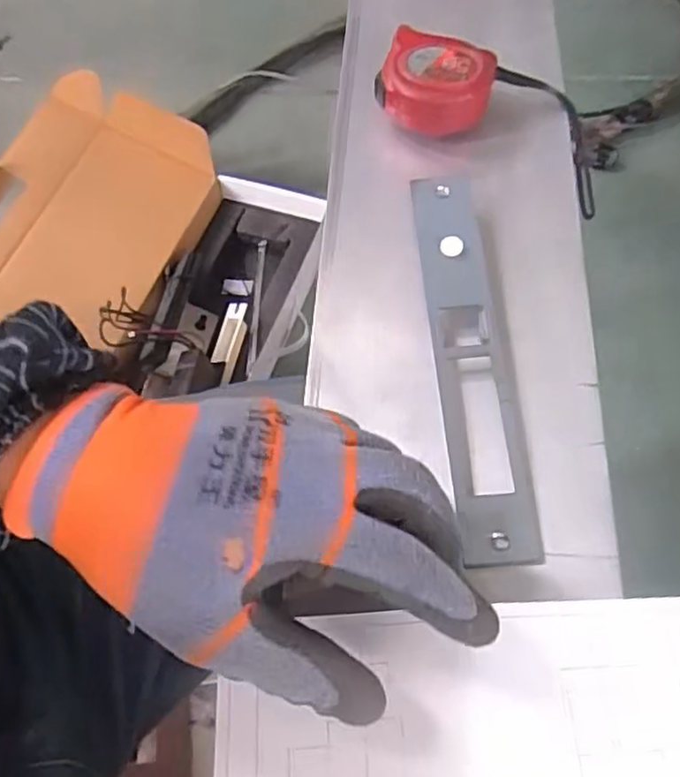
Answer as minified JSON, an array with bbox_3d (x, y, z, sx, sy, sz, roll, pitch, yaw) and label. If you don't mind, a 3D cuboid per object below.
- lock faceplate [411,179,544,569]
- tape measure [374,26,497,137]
[{"bbox_3d":[0.065,-0.018,0.354,0.033,0.011,0.216,-5,67,1],"label":"lock faceplate"},{"bbox_3d":[0.060,-0.192,0.430,0.068,0.032,0.057,17,64,12],"label":"tape measure"}]

